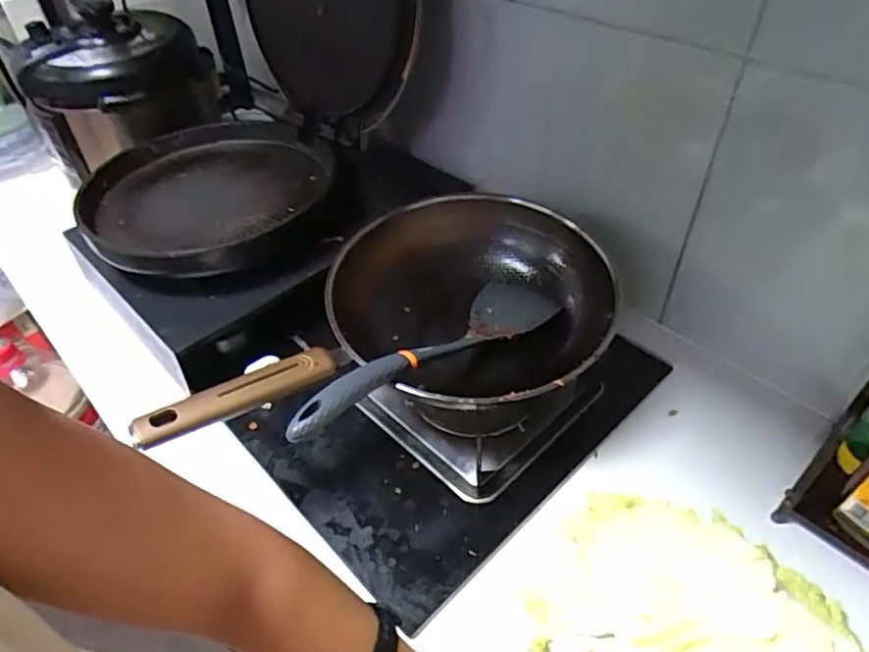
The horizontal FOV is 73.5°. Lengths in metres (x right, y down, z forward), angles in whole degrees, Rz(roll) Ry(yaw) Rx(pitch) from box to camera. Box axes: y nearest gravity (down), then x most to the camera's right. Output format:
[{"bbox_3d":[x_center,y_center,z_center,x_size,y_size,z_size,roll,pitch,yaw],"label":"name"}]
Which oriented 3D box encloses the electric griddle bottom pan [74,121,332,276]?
[{"bbox_3d":[-0.322,-0.187,0.800,0.305,0.048,0.334,-1,44,1],"label":"electric griddle bottom pan"}]

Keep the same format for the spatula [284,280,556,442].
[{"bbox_3d":[-0.002,0.027,0.581,0.084,0.034,0.336,31,36,29],"label":"spatula"}]

